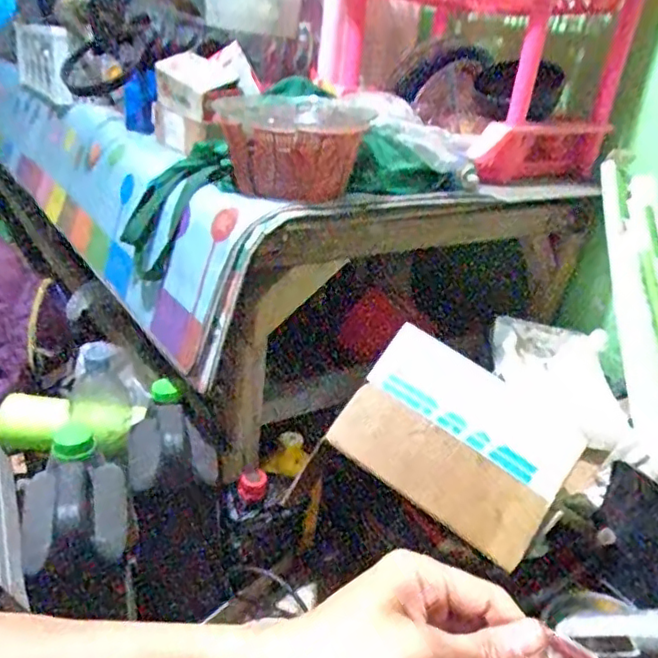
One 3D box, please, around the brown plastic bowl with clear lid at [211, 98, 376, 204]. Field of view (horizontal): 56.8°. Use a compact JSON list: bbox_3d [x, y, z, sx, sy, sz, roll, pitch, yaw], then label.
[{"bbox_3d":[-0.051,-0.236,0.796,0.180,0.107,0.194,6,26,-3],"label":"brown plastic bowl with clear lid"}]

